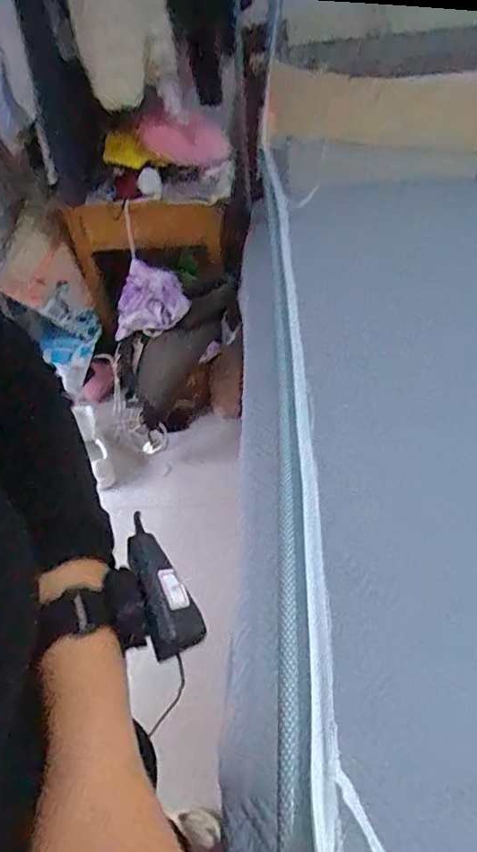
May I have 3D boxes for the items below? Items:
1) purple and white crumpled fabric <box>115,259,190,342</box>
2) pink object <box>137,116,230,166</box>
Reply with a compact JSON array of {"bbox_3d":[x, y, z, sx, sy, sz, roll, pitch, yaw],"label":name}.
[{"bbox_3d":[-0.279,-0.409,1.744,0.249,0.241,0.090,10,10,20],"label":"purple and white crumpled fabric"},{"bbox_3d":[-0.161,-0.863,1.576,0.273,0.117,0.076,14,48,21],"label":"pink object"}]

